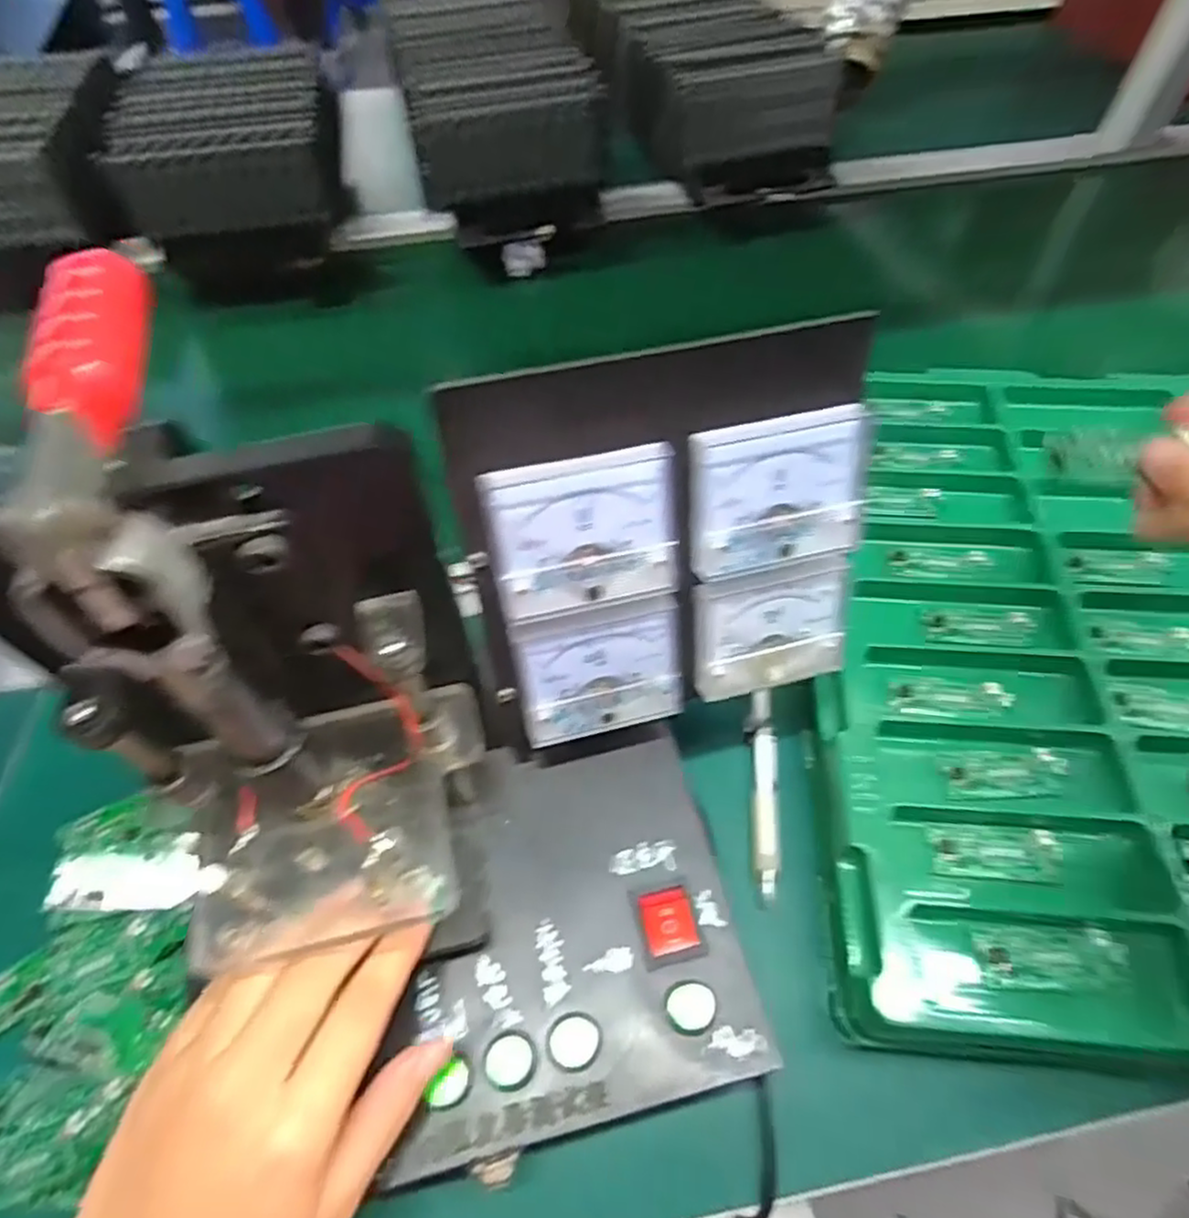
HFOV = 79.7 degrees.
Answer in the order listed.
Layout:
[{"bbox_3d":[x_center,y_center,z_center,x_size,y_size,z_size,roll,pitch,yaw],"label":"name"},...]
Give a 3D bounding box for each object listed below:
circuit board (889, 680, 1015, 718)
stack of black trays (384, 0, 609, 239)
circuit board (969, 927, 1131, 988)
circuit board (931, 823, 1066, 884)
[{"bbox_3d":[0.179,0.045,0.358,0.058,0.006,0.022,4,57,4],"label":"circuit board"},{"bbox_3d":[-0.104,-0.525,0.717,0.177,0.080,0.399,-12,57,-7],"label":"stack of black trays"},{"bbox_3d":[0.188,0.142,0.292,0.058,0.006,0.022,-2,57,0],"label":"circuit board"},{"bbox_3d":[0.178,0.108,0.315,0.055,0.010,0.024,4,57,4],"label":"circuit board"}]

